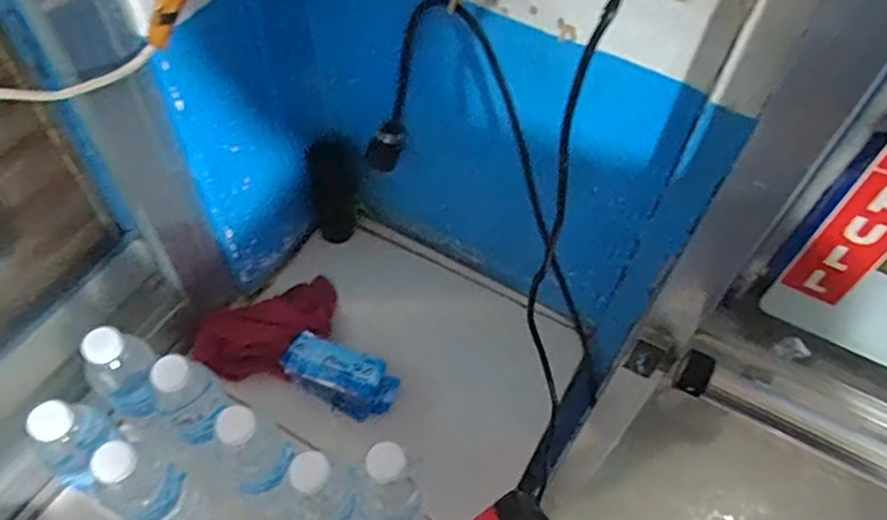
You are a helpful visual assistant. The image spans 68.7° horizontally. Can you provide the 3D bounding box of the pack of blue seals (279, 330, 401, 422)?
[{"bbox_3d":[-0.121,0.137,0.761,0.130,0.061,0.063,25,57,13],"label":"pack of blue seals"}]

